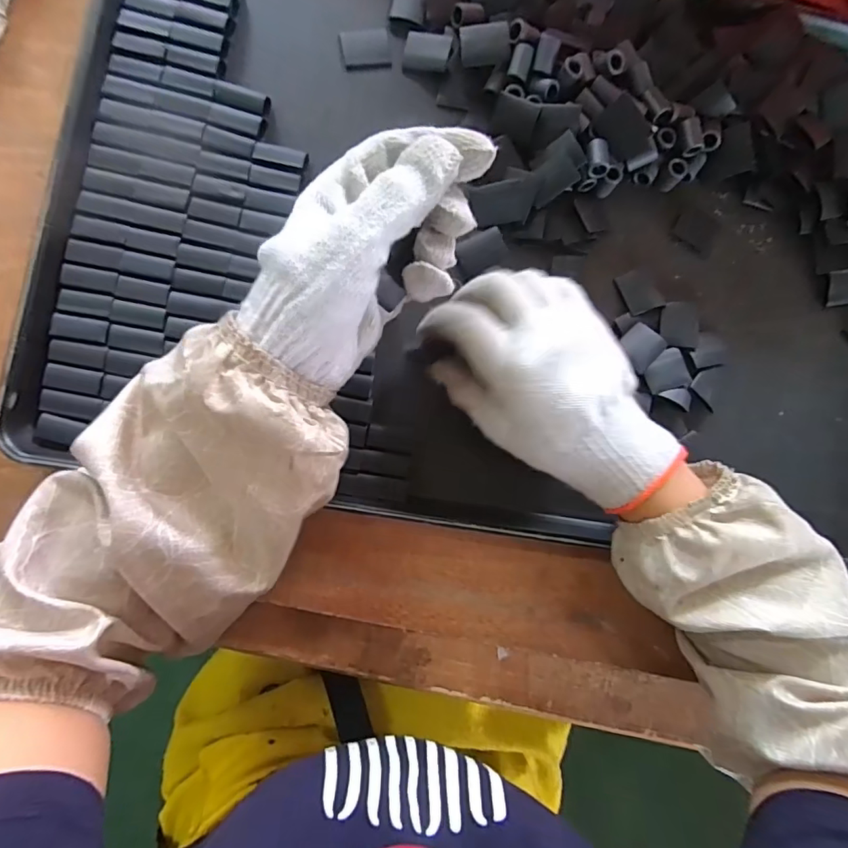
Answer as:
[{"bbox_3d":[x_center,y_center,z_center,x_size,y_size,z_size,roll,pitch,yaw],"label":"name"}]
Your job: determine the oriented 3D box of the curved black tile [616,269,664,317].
[{"bbox_3d":[0.150,-0.092,0.345,0.025,0.004,0.030,-20,88,-5],"label":"curved black tile"}]

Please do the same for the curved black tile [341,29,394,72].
[{"bbox_3d":[-0.039,-0.257,0.340,0.034,0.004,0.027,-9,87,-5],"label":"curved black tile"}]

